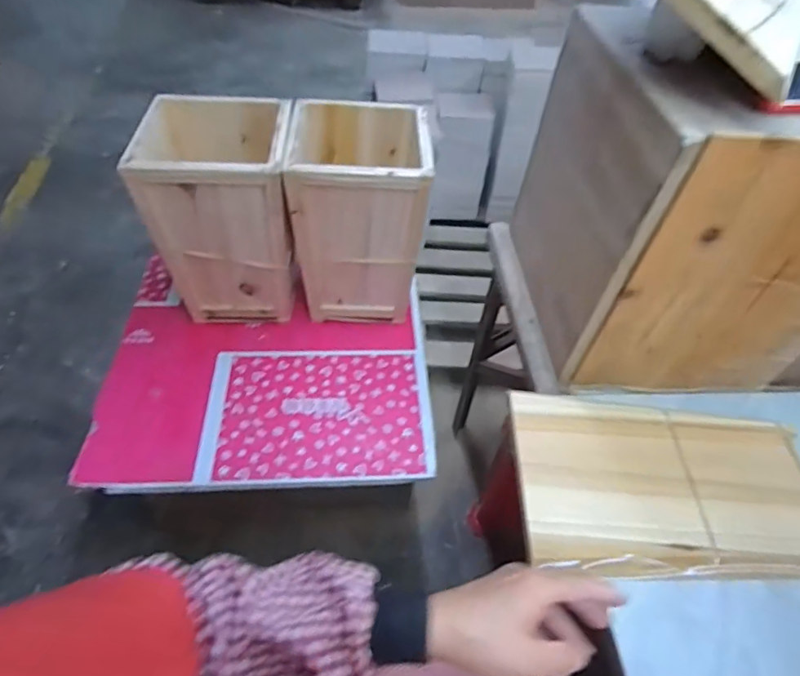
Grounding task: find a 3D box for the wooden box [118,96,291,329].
[{"bbox_3d":[-0.332,-0.234,1.021,0.239,0.389,0.277,-6,49,-9],"label":"wooden box"}]

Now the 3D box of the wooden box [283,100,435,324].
[{"bbox_3d":[-0.080,-0.225,1.032,0.230,0.383,0.241,0,49,-4],"label":"wooden box"}]

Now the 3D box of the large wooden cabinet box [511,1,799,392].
[{"bbox_3d":[0.453,-0.169,0.679,0.475,0.356,0.323,-1,49,-5],"label":"large wooden cabinet box"}]

